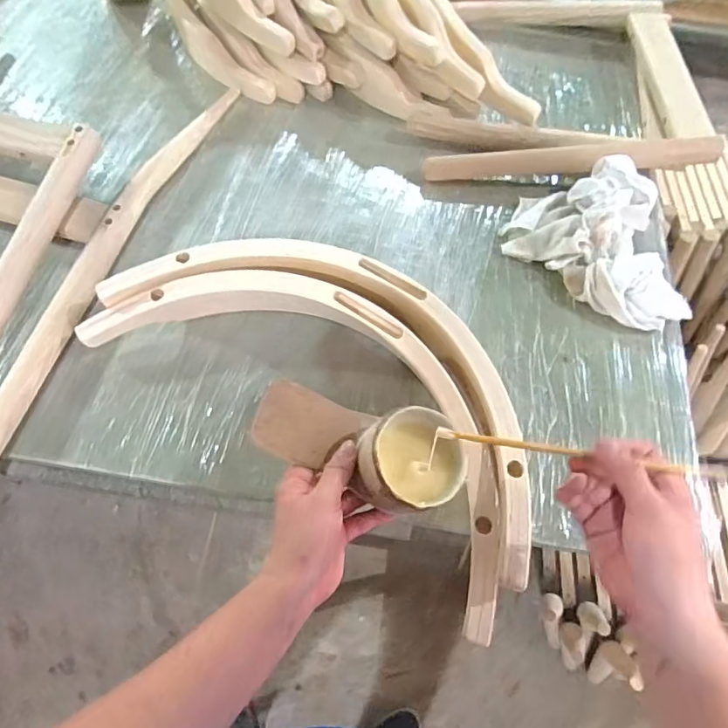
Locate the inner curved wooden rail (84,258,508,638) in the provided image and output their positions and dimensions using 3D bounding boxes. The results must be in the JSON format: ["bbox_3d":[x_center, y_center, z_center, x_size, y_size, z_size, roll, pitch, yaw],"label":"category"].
[{"bbox_3d":[-0.045,0.024,0.538,0.507,0.050,0.207,34,65,15],"label":"inner curved wooden rail"}]

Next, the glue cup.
[{"bbox_3d":[0.036,0.078,0.420,0.085,0.059,0.081,0,64,-1],"label":"glue cup"}]

